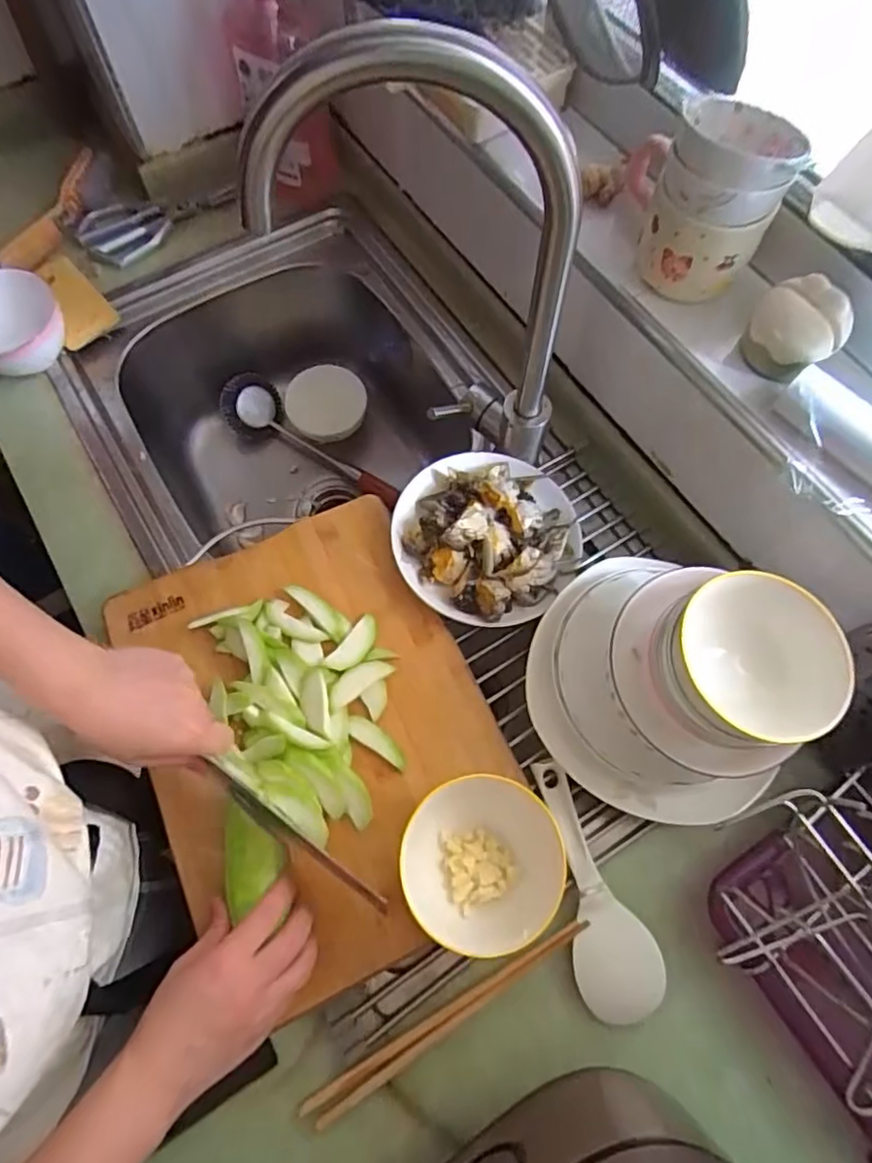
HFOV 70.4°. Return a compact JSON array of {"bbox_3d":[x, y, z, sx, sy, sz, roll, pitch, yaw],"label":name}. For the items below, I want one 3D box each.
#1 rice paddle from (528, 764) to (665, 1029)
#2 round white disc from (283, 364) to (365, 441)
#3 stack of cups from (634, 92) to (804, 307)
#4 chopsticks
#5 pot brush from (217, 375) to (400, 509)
[{"bbox_3d":[0.126,0.241,0.493,0.064,0.024,0.191,-13,68,-6],"label":"rice paddle"},{"bbox_3d":[-0.156,-0.253,0.880,0.110,0.029,0.096,13,81,5],"label":"round white disc"},{"bbox_3d":[0.216,-0.294,0.479,0.087,0.107,0.096,31,71,12],"label":"stack of cups"},{"bbox_3d":[0.010,0.323,0.461,0.236,0.017,0.022,-30,71,-12],"label":"chopsticks"},{"bbox_3d":[-0.180,-0.190,0.873,0.268,0.061,0.083,35,72,13],"label":"pot brush"}]

